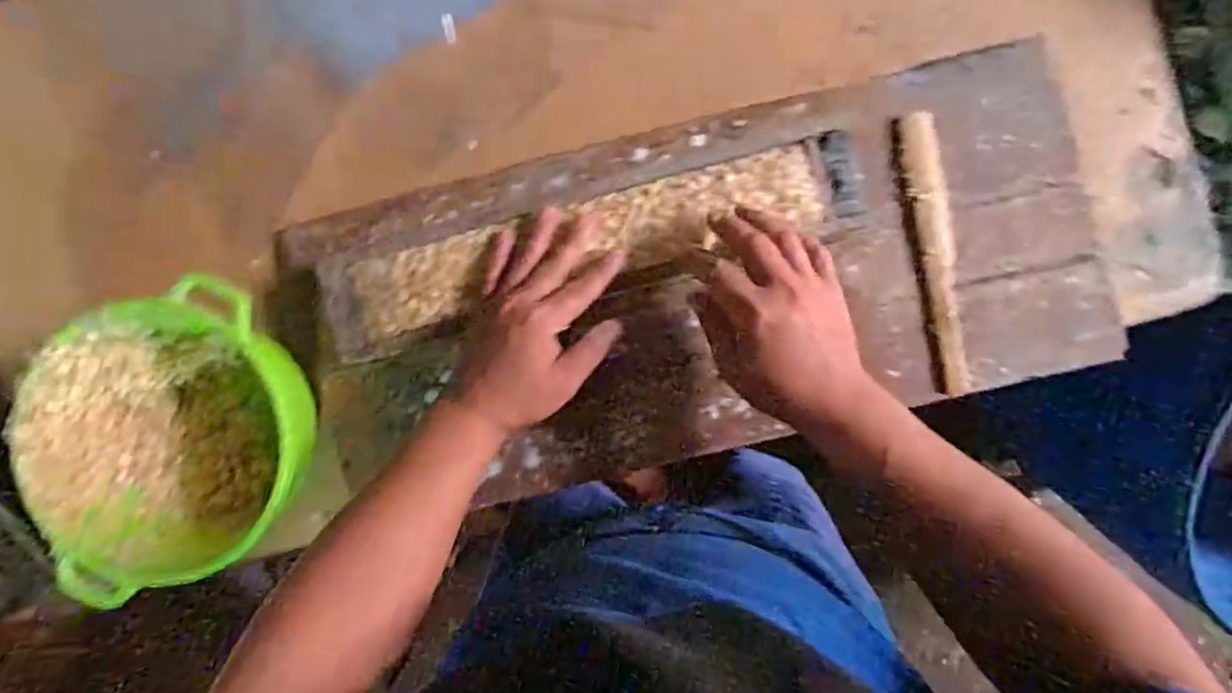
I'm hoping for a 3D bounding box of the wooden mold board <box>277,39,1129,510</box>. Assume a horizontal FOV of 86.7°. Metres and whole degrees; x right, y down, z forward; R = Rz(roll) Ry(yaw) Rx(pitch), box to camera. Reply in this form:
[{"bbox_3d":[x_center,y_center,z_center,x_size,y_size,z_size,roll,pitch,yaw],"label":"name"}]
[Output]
[{"bbox_3d":[0.061,-0.042,0.531,0.635,0.067,0.273,-12,96,1],"label":"wooden mold board"}]

